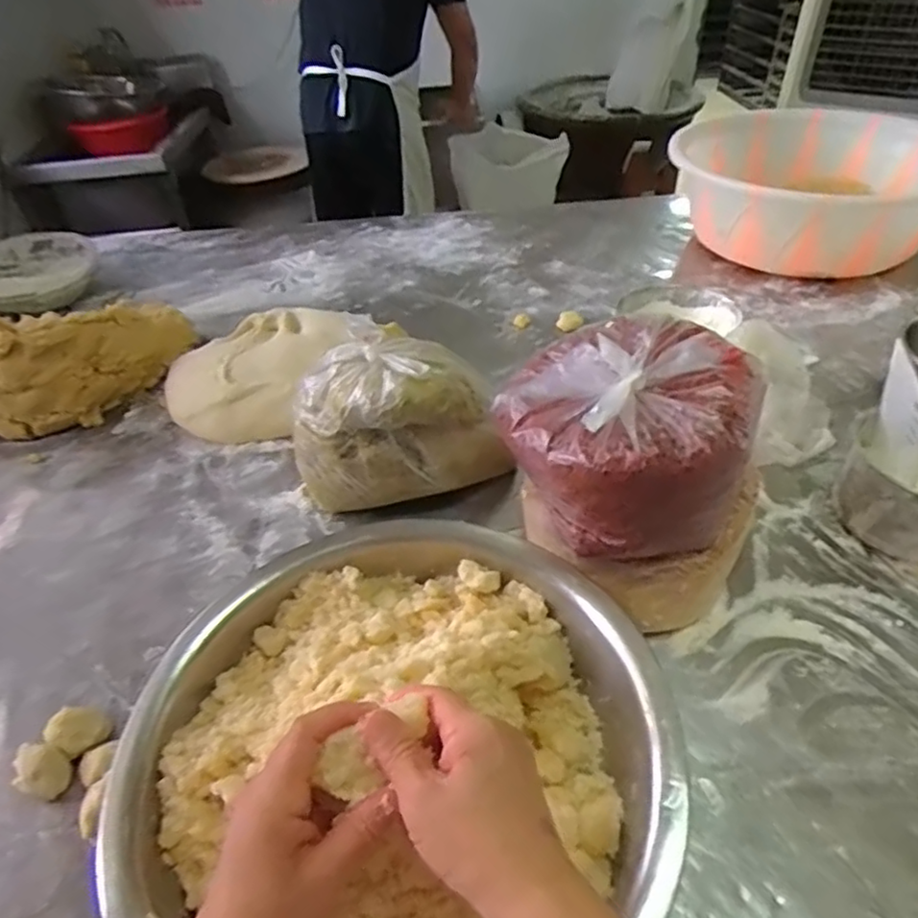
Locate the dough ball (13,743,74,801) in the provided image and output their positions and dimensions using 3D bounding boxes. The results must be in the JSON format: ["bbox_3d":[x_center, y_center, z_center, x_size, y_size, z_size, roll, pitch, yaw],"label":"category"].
[{"bbox_3d":[-0.329,0.247,0.510,0.040,0.030,0.031,9,44,14],"label":"dough ball"}]

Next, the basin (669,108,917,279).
[{"bbox_3d":[0.603,-0.488,1.149,0.432,0.156,0.450,-2,43,2],"label":"basin"}]

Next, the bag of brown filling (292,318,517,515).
[{"bbox_3d":[-0.073,-0.045,0.711,0.205,0.169,0.138,-23,46,-19],"label":"bag of brown filling"}]

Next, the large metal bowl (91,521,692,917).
[{"bbox_3d":[-0.041,0.218,0.463,0.363,0.106,0.361,-2,43,2],"label":"large metal bowl"}]

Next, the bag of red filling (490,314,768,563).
[{"bbox_3d":[0.157,-0.021,0.573,0.199,0.128,0.182,-24,46,-21],"label":"bag of red filling"}]

